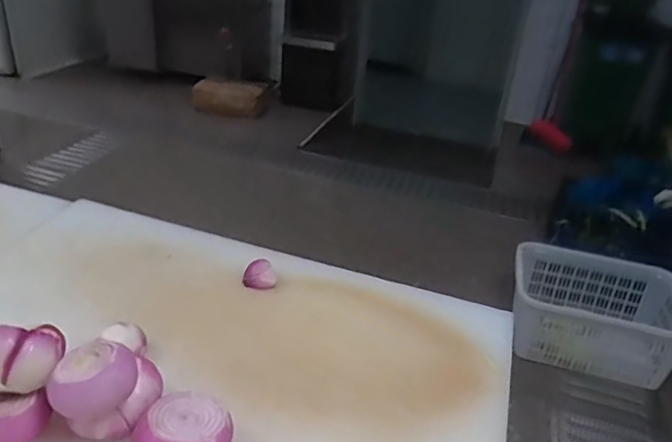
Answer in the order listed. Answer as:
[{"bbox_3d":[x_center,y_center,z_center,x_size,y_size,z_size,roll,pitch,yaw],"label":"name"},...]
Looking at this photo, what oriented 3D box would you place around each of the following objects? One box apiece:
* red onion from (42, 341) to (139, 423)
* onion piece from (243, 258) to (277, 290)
[{"bbox_3d":[-0.252,0.164,0.583,0.084,0.055,0.065,-9,32,-24],"label":"red onion"},{"bbox_3d":[-0.119,0.082,0.873,0.051,0.022,0.051,2,31,-5],"label":"onion piece"}]

